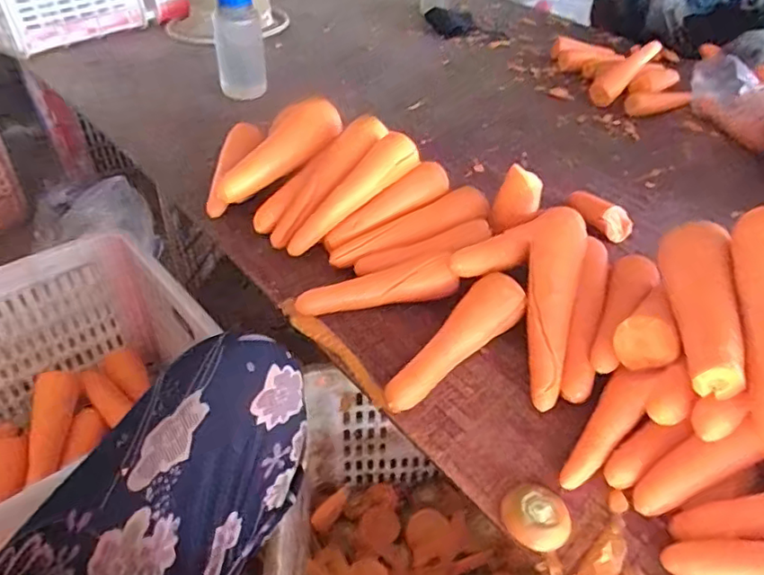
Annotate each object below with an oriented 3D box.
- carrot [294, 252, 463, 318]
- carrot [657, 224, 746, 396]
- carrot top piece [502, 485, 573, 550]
[{"bbox_3d":[-0.006,0.000,0.623,0.176,0.046,0.044,-8,44,-13],"label":"carrot"},{"bbox_3d":[0.273,0.016,0.480,0.045,0.042,0.158,10,43,6],"label":"carrot"},{"bbox_3d":[0.127,0.188,0.464,0.052,0.014,0.053,2,42,-2],"label":"carrot top piece"}]

